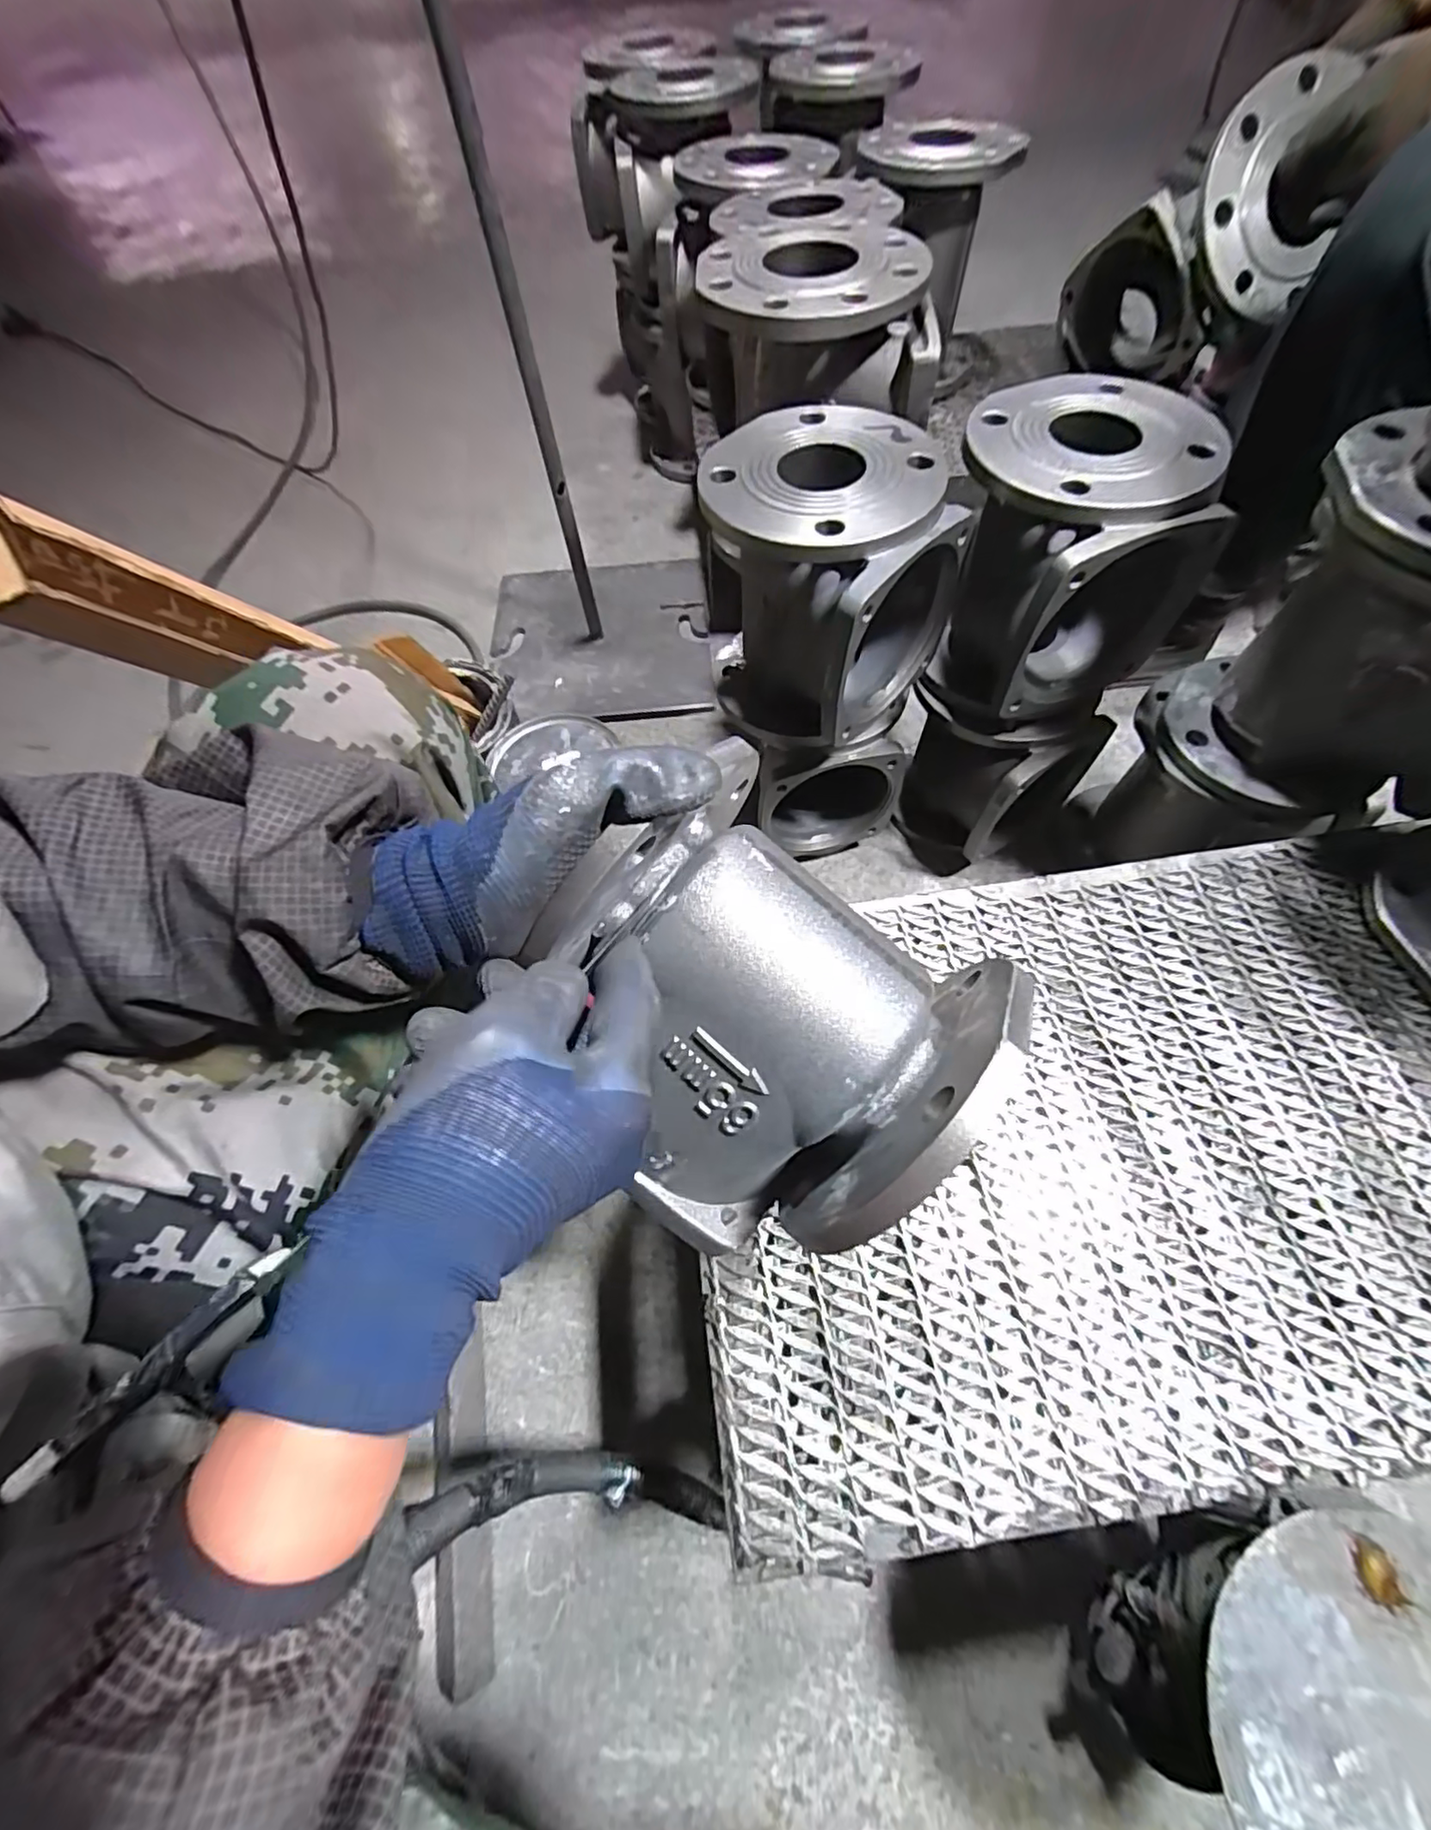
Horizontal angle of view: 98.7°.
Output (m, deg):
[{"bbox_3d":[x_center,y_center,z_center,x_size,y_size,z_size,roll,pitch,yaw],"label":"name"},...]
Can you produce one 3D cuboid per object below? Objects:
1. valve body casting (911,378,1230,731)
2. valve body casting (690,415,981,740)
[{"bbox_3d":[0.282,-0.291,0.528,0.166,0.217,0.170,-20,65,-8],"label":"valve body casting"},{"bbox_3d":[0.087,-0.276,0.527,0.183,0.193,0.157,40,71,19],"label":"valve body casting"}]

